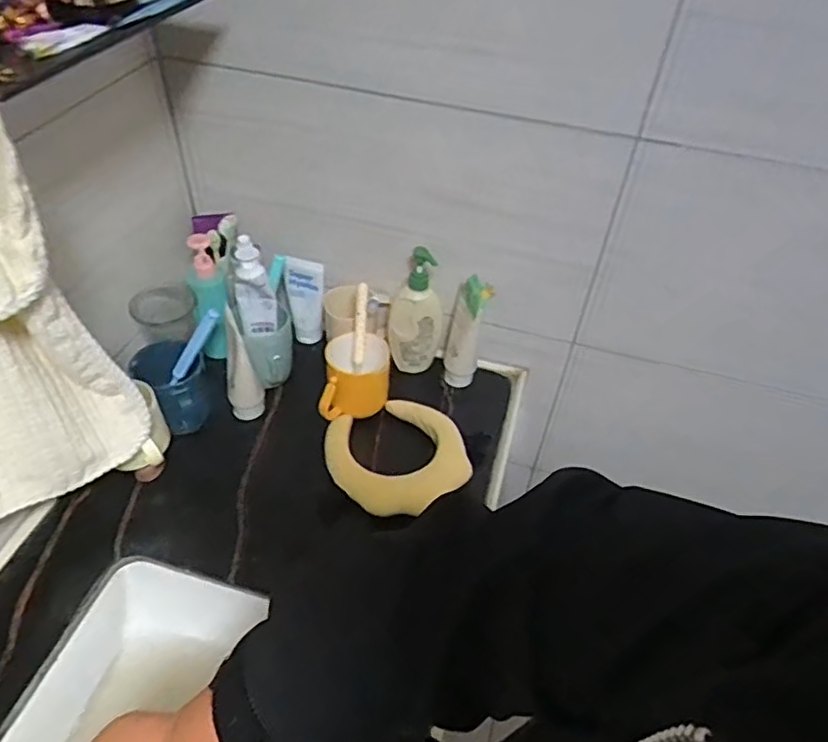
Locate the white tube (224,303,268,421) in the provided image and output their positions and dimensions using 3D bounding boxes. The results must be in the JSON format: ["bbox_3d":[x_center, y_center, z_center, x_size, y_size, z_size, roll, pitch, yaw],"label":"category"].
[{"bbox_3d":[-0.224,-0.004,0.823,0.045,0.150,0.062,-10,47,-13],"label":"white tube"}]

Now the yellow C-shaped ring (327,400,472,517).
[{"bbox_3d":[-0.024,0.108,0.804,0.158,0.043,0.170,2,46,-2],"label":"yellow C-shaped ring"}]

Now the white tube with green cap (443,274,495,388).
[{"bbox_3d":[0.070,-0.054,0.870,0.055,0.169,0.068,12,46,8],"label":"white tube with green cap"}]

